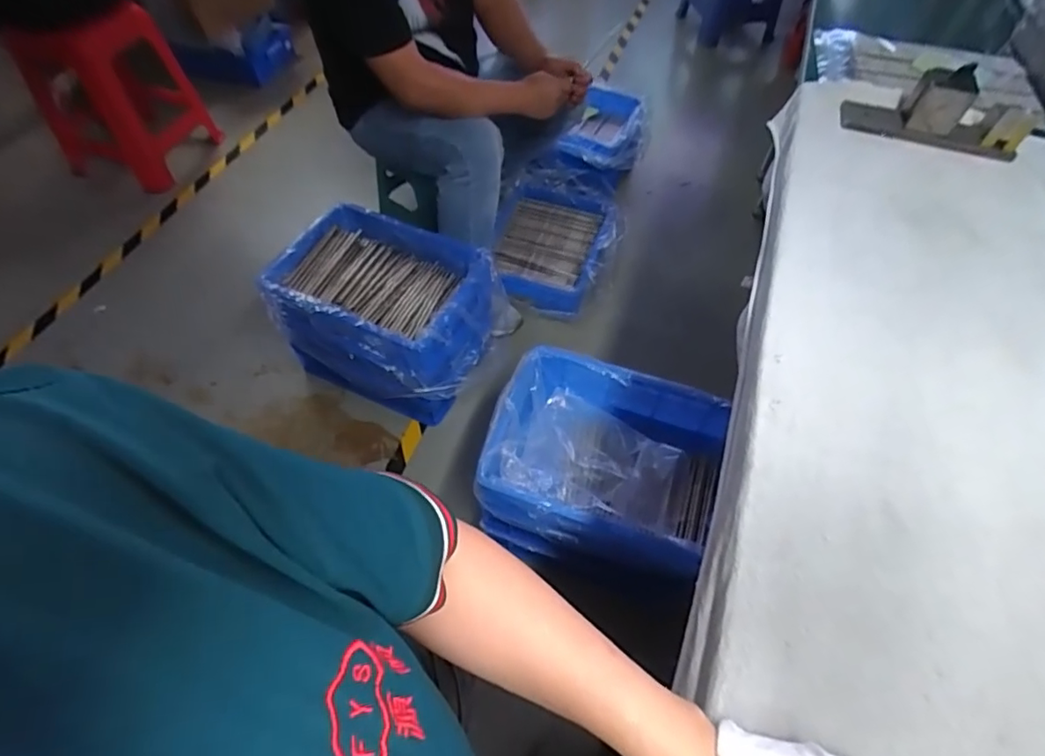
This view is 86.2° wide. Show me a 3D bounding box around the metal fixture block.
[{"bbox_3d":[0.533,-0.352,0.714,0.210,0.078,0.071,17,57,11],"label":"metal fixture block"}]

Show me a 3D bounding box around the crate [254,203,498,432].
[{"bbox_3d":[-0.301,-0.129,1.288,0.417,0.326,0.345,21,58,14],"label":"crate"}]

